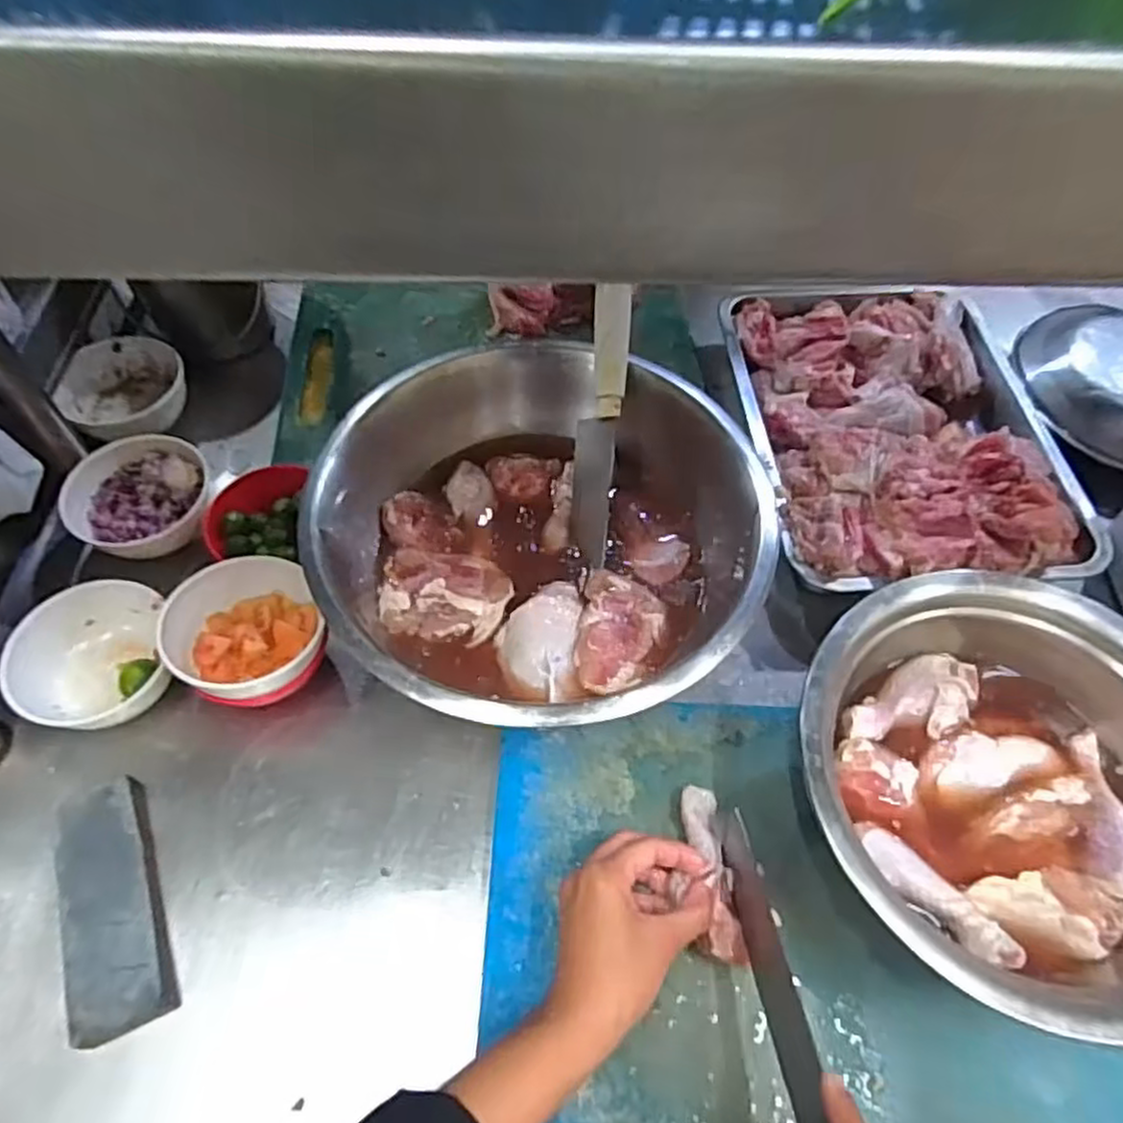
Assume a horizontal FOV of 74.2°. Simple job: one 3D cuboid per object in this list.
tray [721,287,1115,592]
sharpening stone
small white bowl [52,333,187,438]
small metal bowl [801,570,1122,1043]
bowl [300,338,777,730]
[{"bbox_3d":[0.298,-0.125,0.663,0.263,0.071,0.340,-2,56,-3],"label":"tray"},{"bbox_3d":[-0.276,0.209,0.457,0.050,0.031,0.145,-20,59,-15],"label":"sharpening stone"},{"bbox_3d":[-0.396,-0.154,0.678,0.103,0.051,0.096,1,56,-1],"label":"small white bowl"},{"bbox_3d":[0.269,0.139,0.455,0.245,0.092,0.247,1,56,-1],"label":"small metal bowl"},{"bbox_3d":[-0.012,-0.005,0.536,0.298,0.112,0.277,1,56,-1],"label":"bowl"}]

